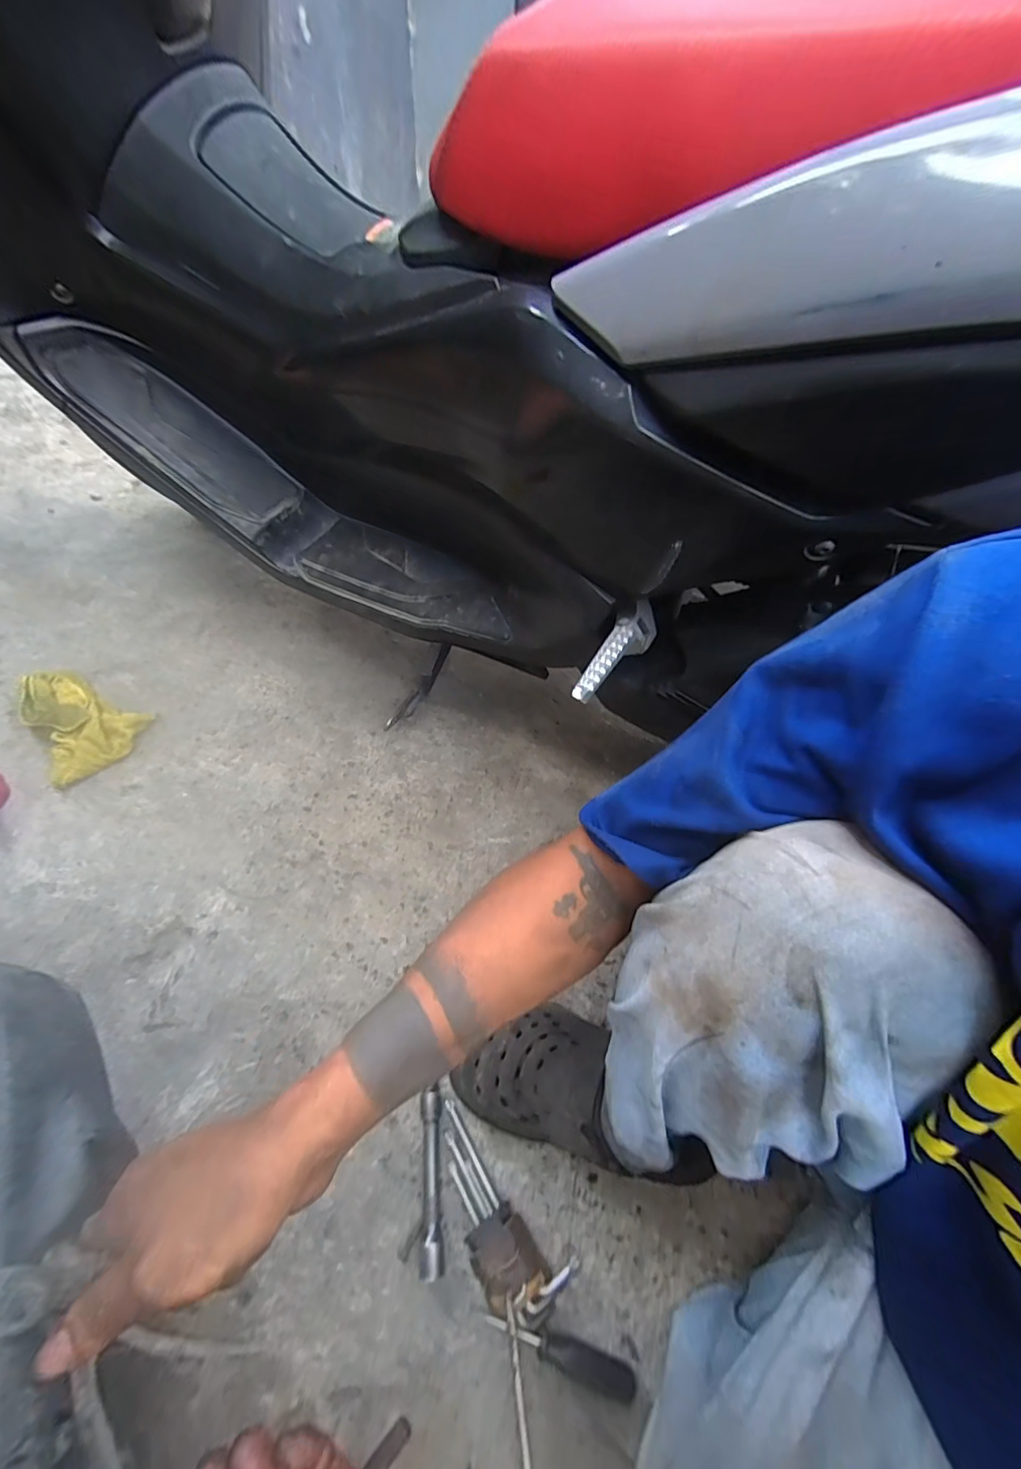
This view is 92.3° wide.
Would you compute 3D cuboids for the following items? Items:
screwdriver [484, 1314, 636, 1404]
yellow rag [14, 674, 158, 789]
[{"bbox_3d":[0.042,0.510,0.405,0.128,0.027,0.022,19,55,9],"label":"screwdriver"},{"bbox_3d":[-0.660,-0.016,0.731,0.197,0.045,0.146,24,56,13],"label":"yellow rag"}]

